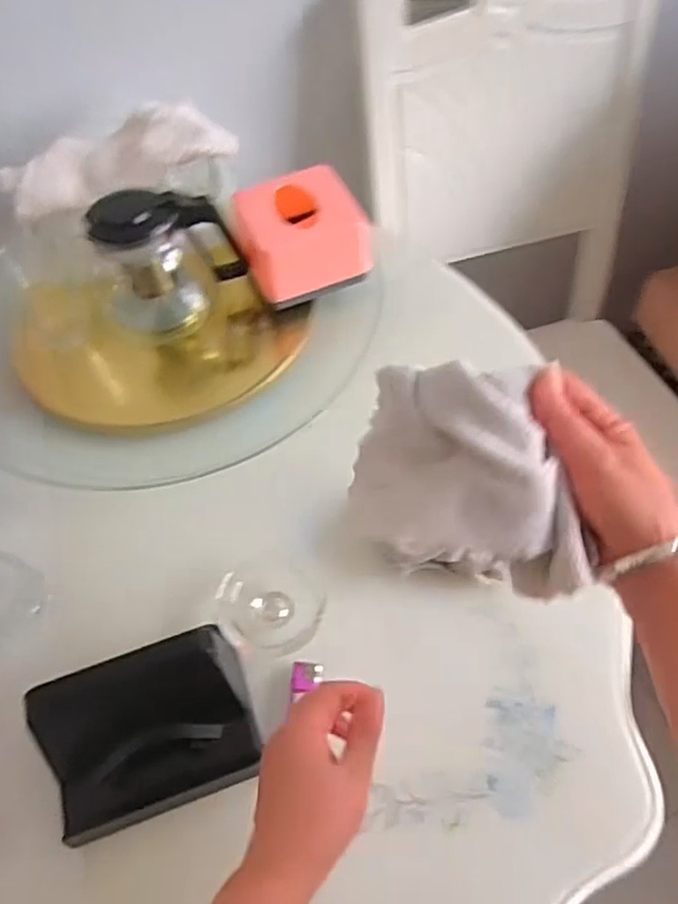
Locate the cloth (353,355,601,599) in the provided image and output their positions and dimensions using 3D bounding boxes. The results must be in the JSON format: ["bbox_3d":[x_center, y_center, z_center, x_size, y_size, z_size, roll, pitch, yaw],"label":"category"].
[{"bbox_3d":[0.064,0.010,0.335,0.118,0.026,0.102,8,86,19],"label":"cloth"}]

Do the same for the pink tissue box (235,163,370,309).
[{"bbox_3d":[-0.041,-0.228,0.709,0.123,0.078,0.121,-22,57,-10],"label":"pink tissue box"}]

